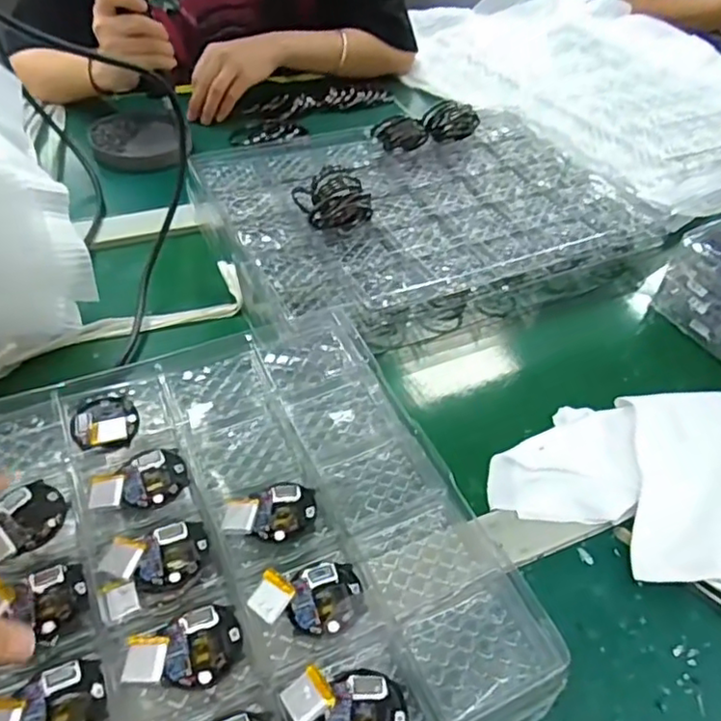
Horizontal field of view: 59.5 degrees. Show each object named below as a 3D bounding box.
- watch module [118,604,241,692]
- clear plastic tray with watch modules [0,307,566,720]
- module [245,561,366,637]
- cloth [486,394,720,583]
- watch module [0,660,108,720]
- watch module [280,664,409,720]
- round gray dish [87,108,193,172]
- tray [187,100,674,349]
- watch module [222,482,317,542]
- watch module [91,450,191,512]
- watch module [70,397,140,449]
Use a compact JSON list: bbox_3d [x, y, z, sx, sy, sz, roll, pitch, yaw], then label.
[{"bbox_3d":[-0.091,0.151,0.327,0.058,0.007,0.039,-15,50,-19],"label":"watch module"},{"bbox_3d":[-0.150,0.122,0.355,0.440,0.033,0.313,-15,51,-18],"label":"clear plastic tray with watch modules"},{"bbox_3d":[-0.029,0.131,0.352,0.058,0.008,0.040,7,46,0],"label":"module"},{"bbox_3d":[0.230,0.075,0.465,0.248,0.029,0.183,11,46,5],"label":"cloth"},{"bbox_3d":[-0.153,0.169,0.301,0.058,0.008,0.039,-21,52,-24],"label":"watch module"},{"bbox_3d":[-0.007,0.172,0.311,0.060,0.014,0.040,15,47,9],"label":"watch module"},{"bbox_3d":[-0.264,-0.274,0.764,0.111,0.018,0.124,-5,47,-11],"label":"round gray dish"},{"bbox_3d":[0.063,-0.185,0.687,0.451,0.058,0.349,-14,49,-18],"label":"tray"},{"bbox_3d":[-0.055,0.093,0.389,0.057,0.005,0.038,-15,50,-19],"label":"watch module"},{"bbox_3d":[-0.140,0.076,0.400,0.057,0.008,0.044,-13,49,-18],"label":"watch module"},{"bbox_3d":[-0.172,0.039,0.426,0.042,0.008,0.044,3,46,-3],"label":"watch module"}]

